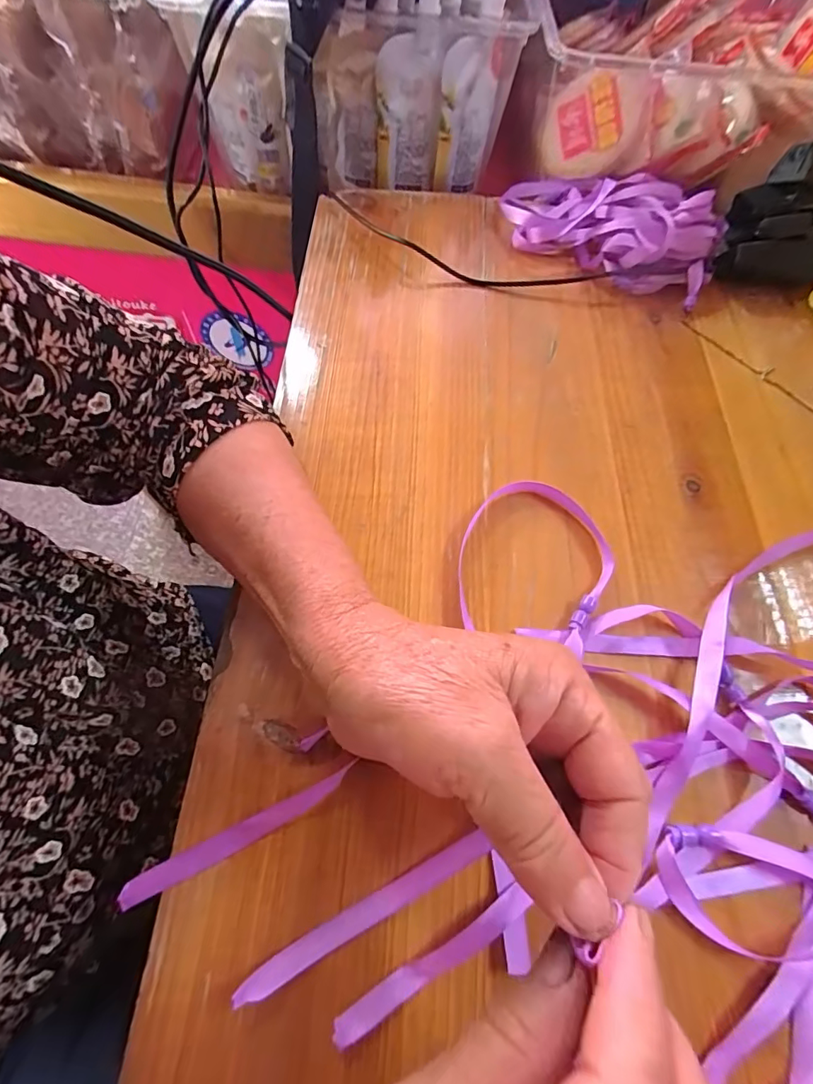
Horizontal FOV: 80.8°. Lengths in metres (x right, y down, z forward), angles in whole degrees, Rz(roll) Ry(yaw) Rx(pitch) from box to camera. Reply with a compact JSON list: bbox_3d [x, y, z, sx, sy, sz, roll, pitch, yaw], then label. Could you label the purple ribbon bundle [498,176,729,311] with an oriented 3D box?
[{"bbox_3d":[0.161,-0.257,0.386,0.174,0.039,0.086,30,66,12],"label":"purple ribbon bundle"}]

